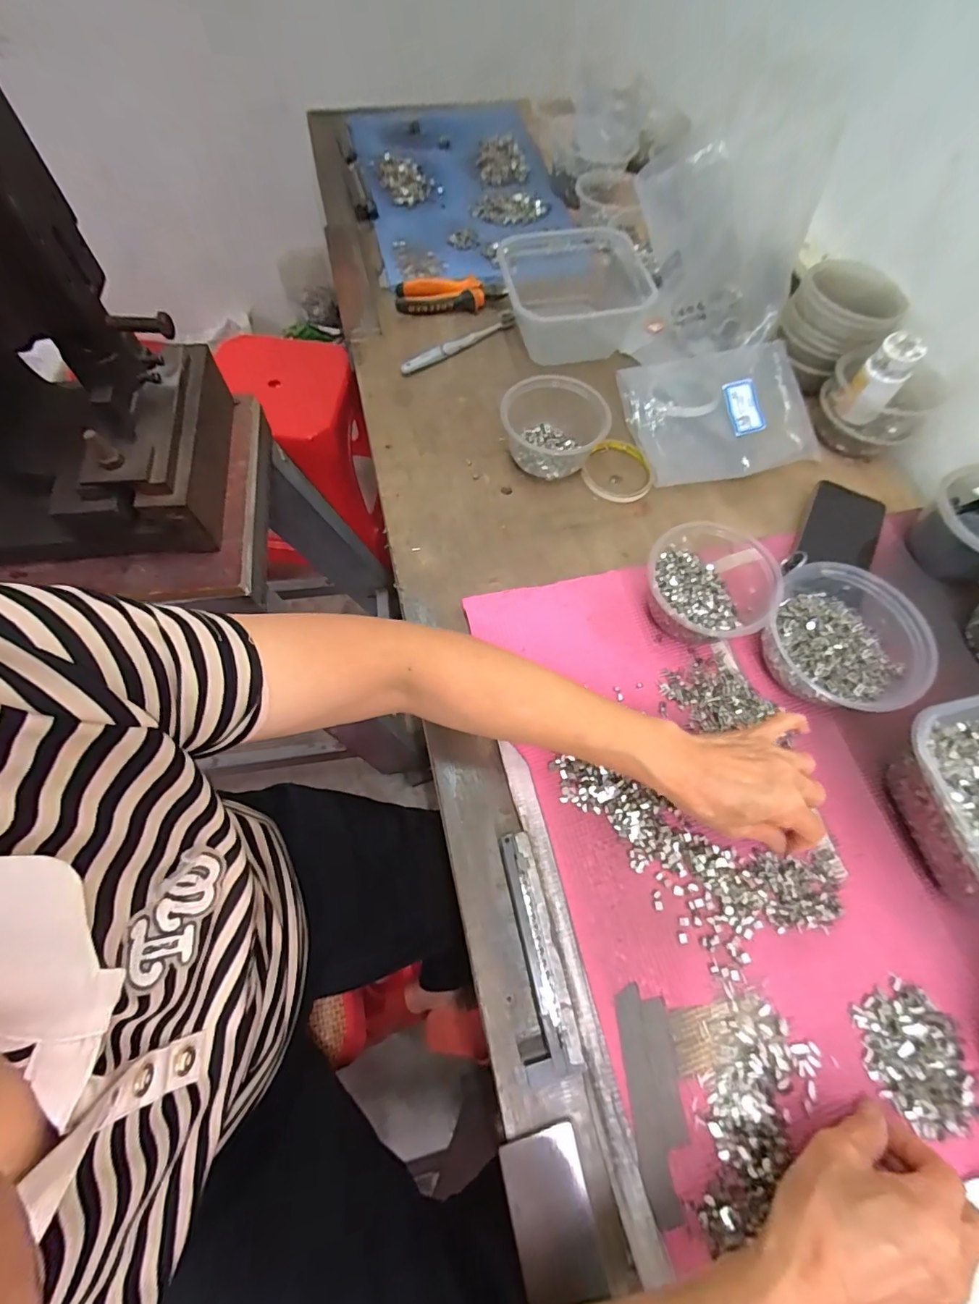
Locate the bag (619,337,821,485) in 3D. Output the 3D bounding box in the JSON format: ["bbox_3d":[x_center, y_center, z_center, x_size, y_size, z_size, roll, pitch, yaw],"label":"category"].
[{"bbox_3d":[0.272,-0.283,0.582,0.212,0.028,0.163,-12,76,-5],"label":"bag"}]

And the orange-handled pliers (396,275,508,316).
[{"bbox_3d":[-0.050,-0.481,0.661,0.146,0.030,0.045,-5,66,-5],"label":"orange-handled pliers"}]

